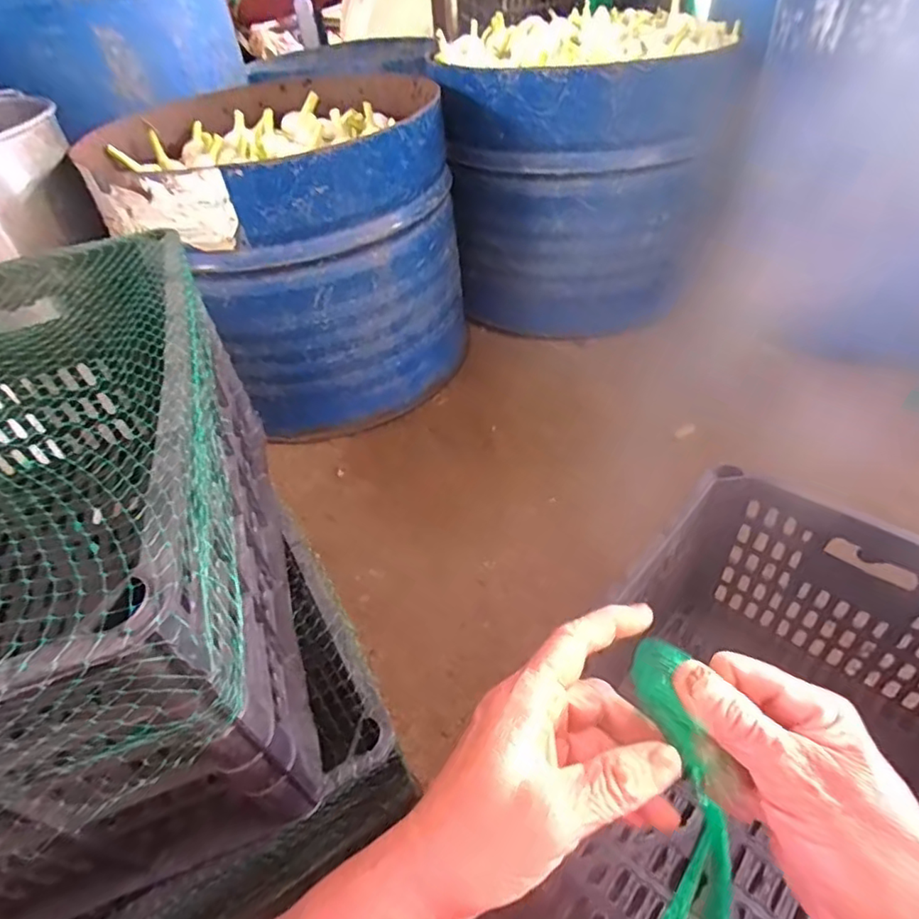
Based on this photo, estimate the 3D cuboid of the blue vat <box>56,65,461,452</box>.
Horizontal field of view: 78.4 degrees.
[{"bbox_3d":[-0.313,-0.395,1.062,0.533,0.452,0.565,-31,50,-21],"label":"blue vat"}]

